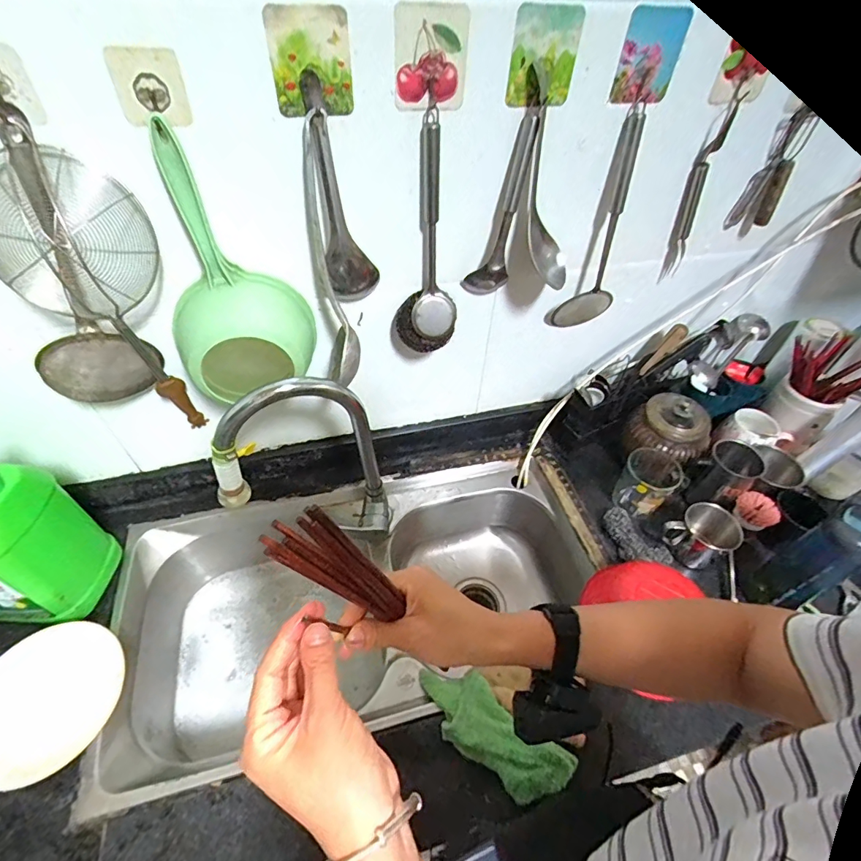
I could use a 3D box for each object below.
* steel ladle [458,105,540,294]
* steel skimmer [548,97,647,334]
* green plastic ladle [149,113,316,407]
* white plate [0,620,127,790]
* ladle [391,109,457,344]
[{"bbox_3d":[0.085,-0.284,0.593,0.060,0.224,0.046,18,50,12],"label":"steel ladle"},{"bbox_3d":[0.249,-0.272,0.652,0.073,0.300,0.062,-32,57,-27],"label":"steel skimmer"},{"bbox_3d":[-0.234,-0.159,0.521,0.171,0.269,0.088,-6,49,-8],"label":"green plastic ladle"},{"bbox_3d":[-0.471,0.325,0.553,0.164,0.015,0.169,1,48,-2],"label":"white plate"},{"bbox_3d":[-0.004,-0.229,0.582,0.084,0.274,0.052,-10,50,-11],"label":"ladle"}]

